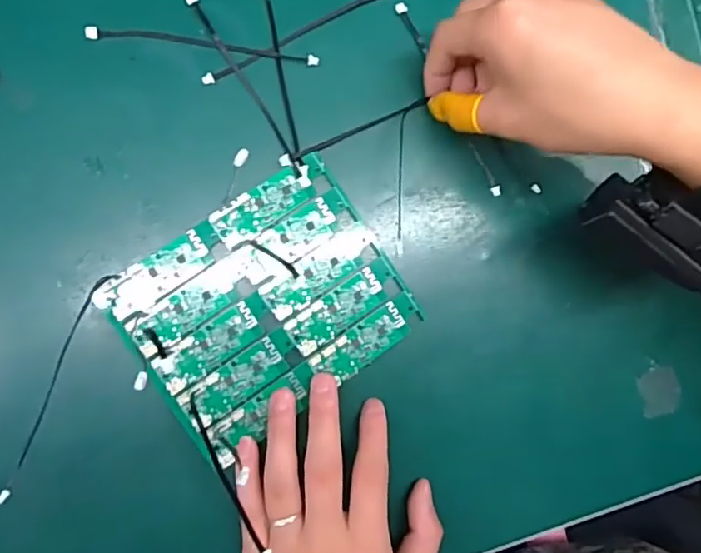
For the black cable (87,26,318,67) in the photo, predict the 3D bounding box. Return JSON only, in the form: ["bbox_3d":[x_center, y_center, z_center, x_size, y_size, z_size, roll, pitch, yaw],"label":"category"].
[{"bbox_3d":[-0.083,-0.132,0.340,0.128,0.005,0.009,5,84,-8],"label":"black cable"}]

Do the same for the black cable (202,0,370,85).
[{"bbox_3d":[-0.029,-0.144,0.351,0.128,0.005,0.008,-30,89,-10],"label":"black cable"}]

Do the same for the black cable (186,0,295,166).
[{"bbox_3d":[-0.062,-0.113,0.341,0.010,0.006,0.111,-31,90,-10],"label":"black cable"}]

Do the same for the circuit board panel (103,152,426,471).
[{"bbox_3d":[-0.047,0.017,0.336,0.144,0.011,0.116,-34,90,-10],"label":"circuit board panel"}]

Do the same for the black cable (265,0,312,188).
[{"bbox_3d":[-0.040,-0.118,0.345,0.007,0.007,0.134,-12,87,-9],"label":"black cable"}]

